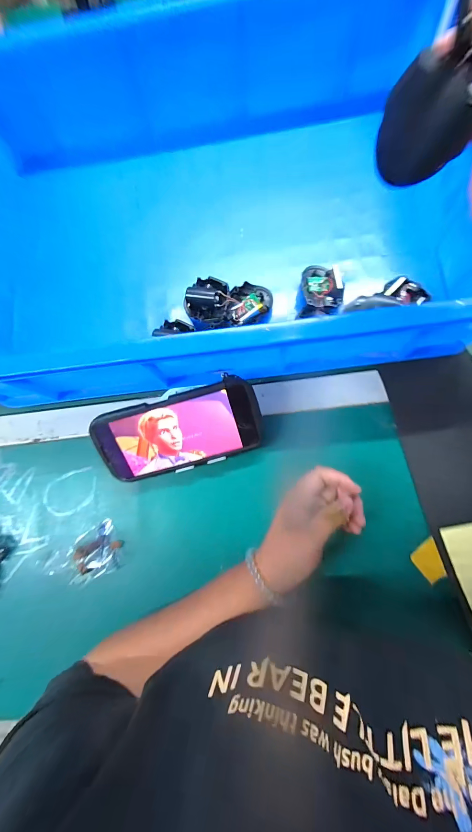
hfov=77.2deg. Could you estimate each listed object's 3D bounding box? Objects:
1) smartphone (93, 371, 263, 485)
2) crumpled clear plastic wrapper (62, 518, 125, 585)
[{"bbox_3d":[-0.059,0.019,0.314,0.169,0.005,0.089,-20,114,4],"label":"smartphone"},{"bbox_3d":[-0.167,0.160,0.341,0.070,0.011,0.053,-28,79,-1],"label":"crumpled clear plastic wrapper"}]

